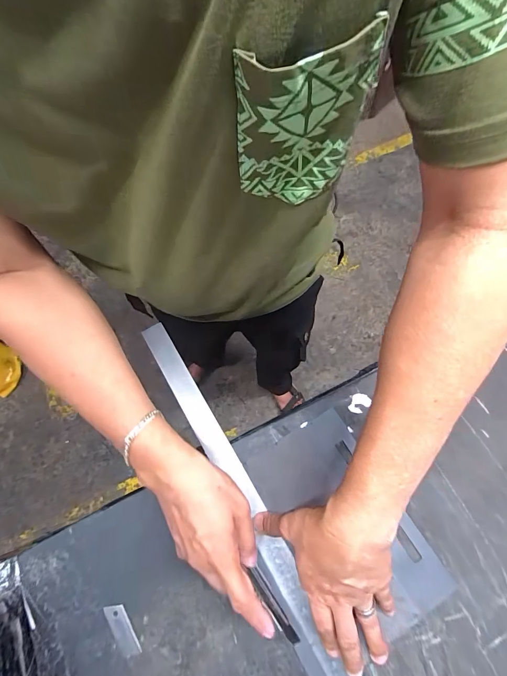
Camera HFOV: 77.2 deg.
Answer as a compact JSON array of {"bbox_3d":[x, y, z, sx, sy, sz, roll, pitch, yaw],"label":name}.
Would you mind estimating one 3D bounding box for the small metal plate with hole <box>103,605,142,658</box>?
[{"bbox_3d":[-0.138,0.306,0.332,0.020,0.004,0.052,-30,72,-9],"label":"small metal plate with hole"}]

